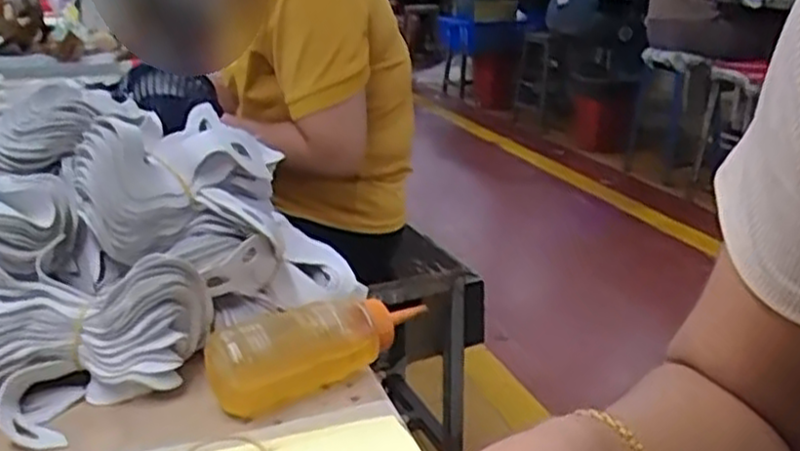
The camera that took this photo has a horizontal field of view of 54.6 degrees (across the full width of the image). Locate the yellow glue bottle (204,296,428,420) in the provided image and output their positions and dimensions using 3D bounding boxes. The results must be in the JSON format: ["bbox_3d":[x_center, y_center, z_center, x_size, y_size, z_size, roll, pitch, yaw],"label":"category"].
[{"bbox_3d":[-0.049,0.075,0.491,0.155,0.047,0.043,-15,26,-35],"label":"yellow glue bottle"}]

